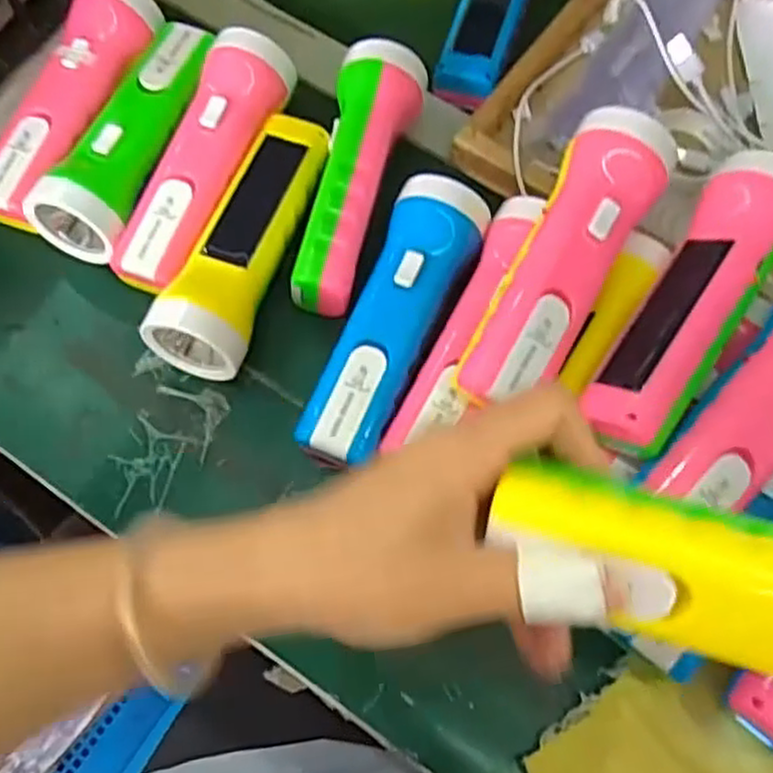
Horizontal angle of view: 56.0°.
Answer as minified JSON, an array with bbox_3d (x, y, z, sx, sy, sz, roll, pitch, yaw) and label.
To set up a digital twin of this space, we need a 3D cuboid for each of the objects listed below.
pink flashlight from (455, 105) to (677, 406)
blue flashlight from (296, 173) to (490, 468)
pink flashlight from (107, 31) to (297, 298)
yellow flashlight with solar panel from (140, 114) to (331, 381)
[{"bbox_3d":[0.088,-0.058,0.360,0.048,0.055,0.158,26,72,9],"label":"pink flashlight"},{"bbox_3d":[0.005,-0.031,0.394,0.052,0.050,0.165,21,67,6],"label":"blue flashlight"},{"bbox_3d":[-0.105,-0.129,0.424,0.049,0.046,0.169,19,67,5],"label":"pink flashlight"},{"bbox_3d":[-0.078,-0.083,0.411,0.050,0.041,0.162,18,67,4],"label":"yellow flashlight with solar panel"}]

